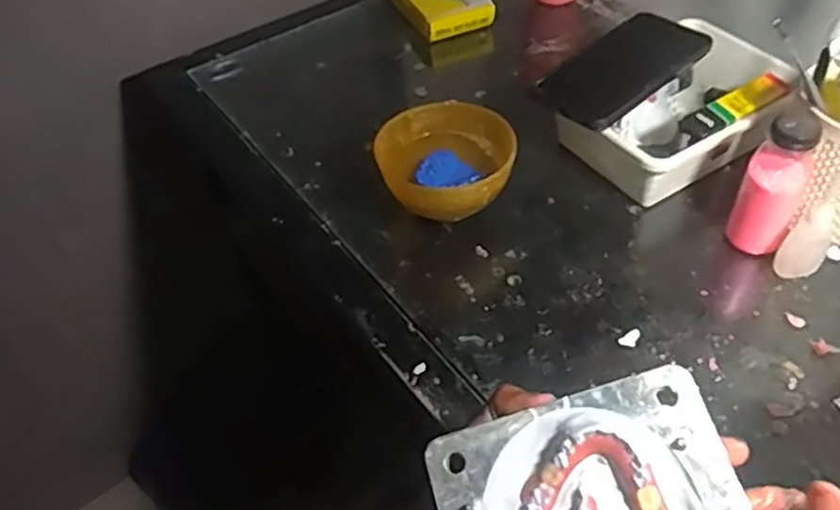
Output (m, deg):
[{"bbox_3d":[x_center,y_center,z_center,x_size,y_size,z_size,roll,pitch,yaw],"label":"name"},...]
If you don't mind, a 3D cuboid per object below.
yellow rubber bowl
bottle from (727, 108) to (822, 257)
[{"bbox_3d":[0.024,-0.070,0.575,0.111,0.063,0.110,-2,49,3],"label":"yellow rubber bowl"},{"bbox_3d":[0.258,-0.053,0.507,0.038,0.108,0.040,22,54,22],"label":"bottle"}]

